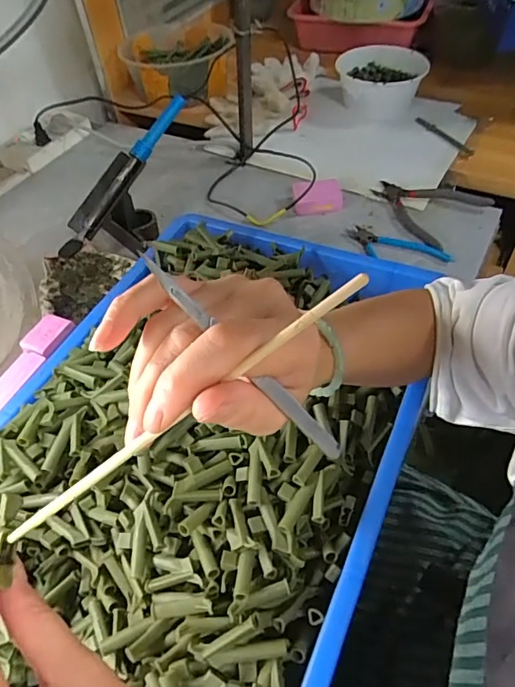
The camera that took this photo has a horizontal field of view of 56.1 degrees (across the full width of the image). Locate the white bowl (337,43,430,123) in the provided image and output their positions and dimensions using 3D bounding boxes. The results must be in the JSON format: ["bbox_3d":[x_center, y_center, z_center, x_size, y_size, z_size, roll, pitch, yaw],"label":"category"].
[{"bbox_3d":[0.236,-0.509,0.936,0.152,0.086,0.169,4,50,7],"label":"white bowl"}]

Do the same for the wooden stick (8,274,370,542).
[{"bbox_3d":[-0.035,0.031,0.199,0.191,0.006,0.006,-37,51,13],"label":"wooden stick"}]

